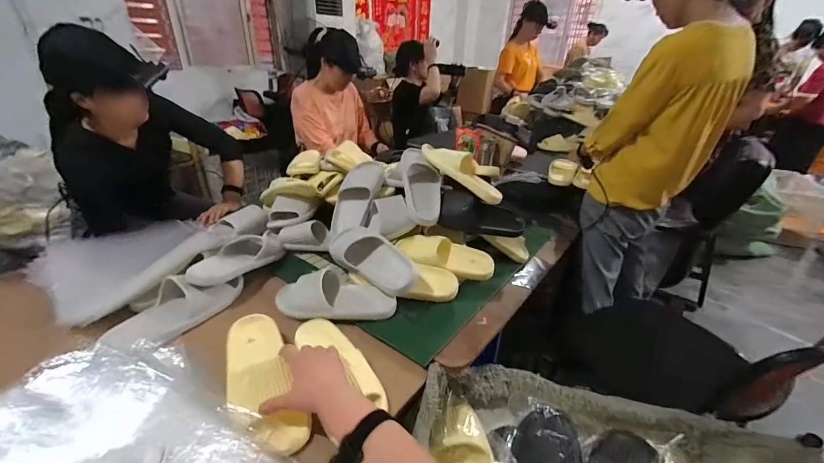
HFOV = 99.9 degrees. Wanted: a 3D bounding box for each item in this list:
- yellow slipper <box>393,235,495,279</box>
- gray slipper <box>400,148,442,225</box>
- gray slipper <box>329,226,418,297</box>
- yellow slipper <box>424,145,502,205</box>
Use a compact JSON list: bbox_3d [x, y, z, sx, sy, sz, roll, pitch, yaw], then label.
[{"bbox_3d":[0.083,0.056,0.865,0.245,0.067,0.110,16,28,-3],"label":"yellow slipper"},{"bbox_3d":[0.024,-0.126,0.946,0.114,0.078,0.252,-1,66,-2],"label":"gray slipper"},{"bbox_3d":[-0.095,0.062,0.834,0.281,0.078,0.111,27,79,39],"label":"gray slipper"},{"bbox_3d":[0.136,-0.171,0.921,0.261,0.069,0.086,40,40,13],"label":"yellow slipper"}]

